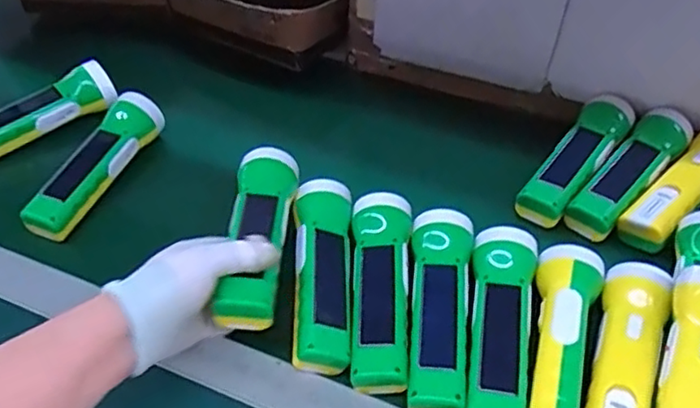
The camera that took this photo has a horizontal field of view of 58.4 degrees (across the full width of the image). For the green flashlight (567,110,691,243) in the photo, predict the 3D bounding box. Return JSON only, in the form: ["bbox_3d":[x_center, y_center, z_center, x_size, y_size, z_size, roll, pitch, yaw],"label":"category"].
[{"bbox_3d":[0.274,-0.033,0.606,0.048,0.043,0.175,33,57,27],"label":"green flashlight"}]

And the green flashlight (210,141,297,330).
[{"bbox_3d":[-0.074,0.020,0.503,0.047,0.035,0.168,1,47,2],"label":"green flashlight"}]

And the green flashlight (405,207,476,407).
[{"bbox_3d":[0.071,0.079,0.501,0.050,0.039,0.171,7,49,7],"label":"green flashlight"}]

